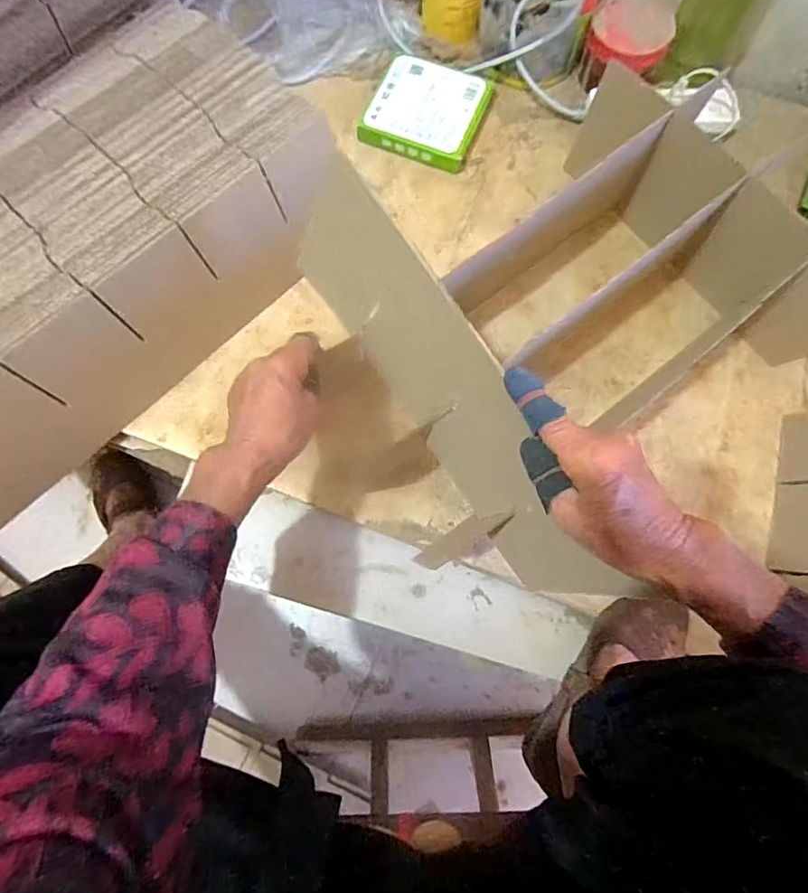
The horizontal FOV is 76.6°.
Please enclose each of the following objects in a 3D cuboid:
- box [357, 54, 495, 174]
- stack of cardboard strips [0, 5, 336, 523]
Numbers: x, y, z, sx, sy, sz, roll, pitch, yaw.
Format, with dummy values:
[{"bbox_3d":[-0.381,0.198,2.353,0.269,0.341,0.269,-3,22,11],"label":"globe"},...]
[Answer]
[{"bbox_3d":[0.031,-0.458,0.695,0.150,0.030,0.149,21,76,4],"label":"box"},{"bbox_3d":[-0.362,-0.189,0.551,0.581,0.149,0.284,-42,80,-11],"label":"stack of cardboard strips"}]

